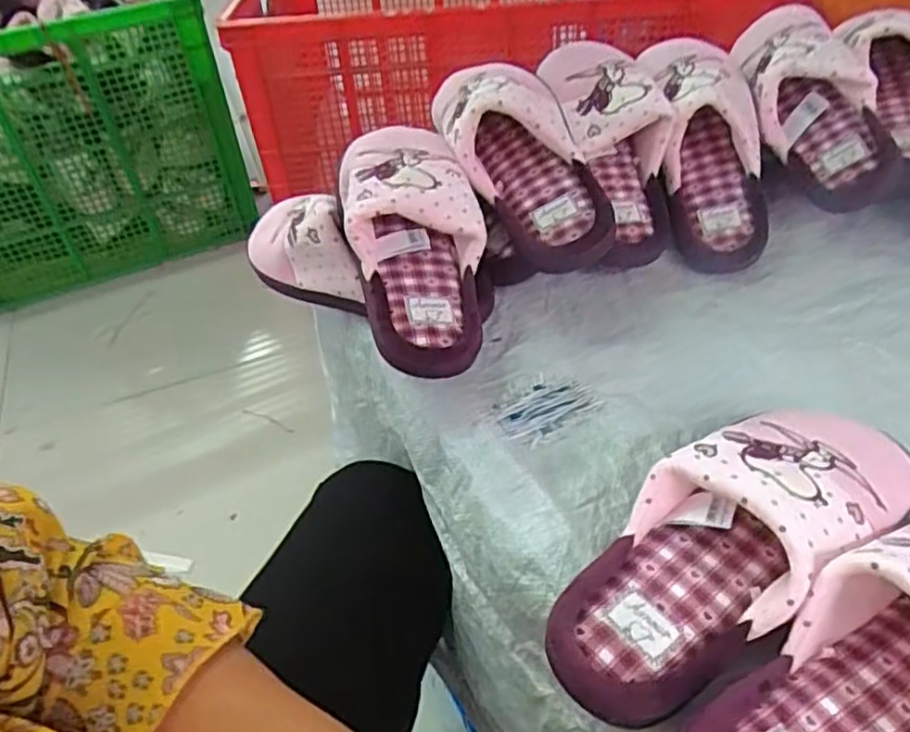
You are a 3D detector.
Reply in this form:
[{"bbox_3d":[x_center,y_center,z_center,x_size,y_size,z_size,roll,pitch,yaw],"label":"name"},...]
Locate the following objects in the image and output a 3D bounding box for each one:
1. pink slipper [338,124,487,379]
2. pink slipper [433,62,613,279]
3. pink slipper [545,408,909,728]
[{"bbox_3d":[-0.032,-0.107,0.520,0.103,0.059,0.245,-8,67,-2],"label":"pink slipper"},{"bbox_3d":[0.053,-0.174,0.566,0.105,0.075,0.232,-21,68,-16],"label":"pink slipper"},{"bbox_3d":[0.152,0.089,0.368,0.243,0.071,0.089,-26,47,-20],"label":"pink slipper"}]

